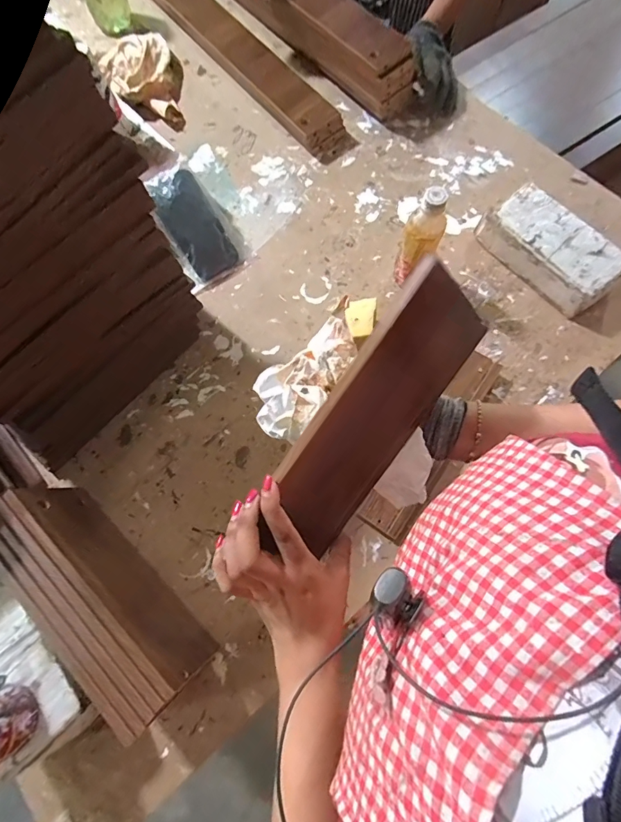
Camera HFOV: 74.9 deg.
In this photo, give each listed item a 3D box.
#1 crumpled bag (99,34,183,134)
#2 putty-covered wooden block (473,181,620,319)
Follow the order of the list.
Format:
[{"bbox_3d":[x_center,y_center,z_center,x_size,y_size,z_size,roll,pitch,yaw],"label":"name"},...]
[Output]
[{"bbox_3d":[-0.329,-0.661,0.814,0.147,0.045,0.228,-18,72,-4],"label":"crumpled bag"},{"bbox_3d":[0.379,-0.254,0.645,0.104,0.065,0.210,-39,75,-10],"label":"putty-covered wooden block"}]

